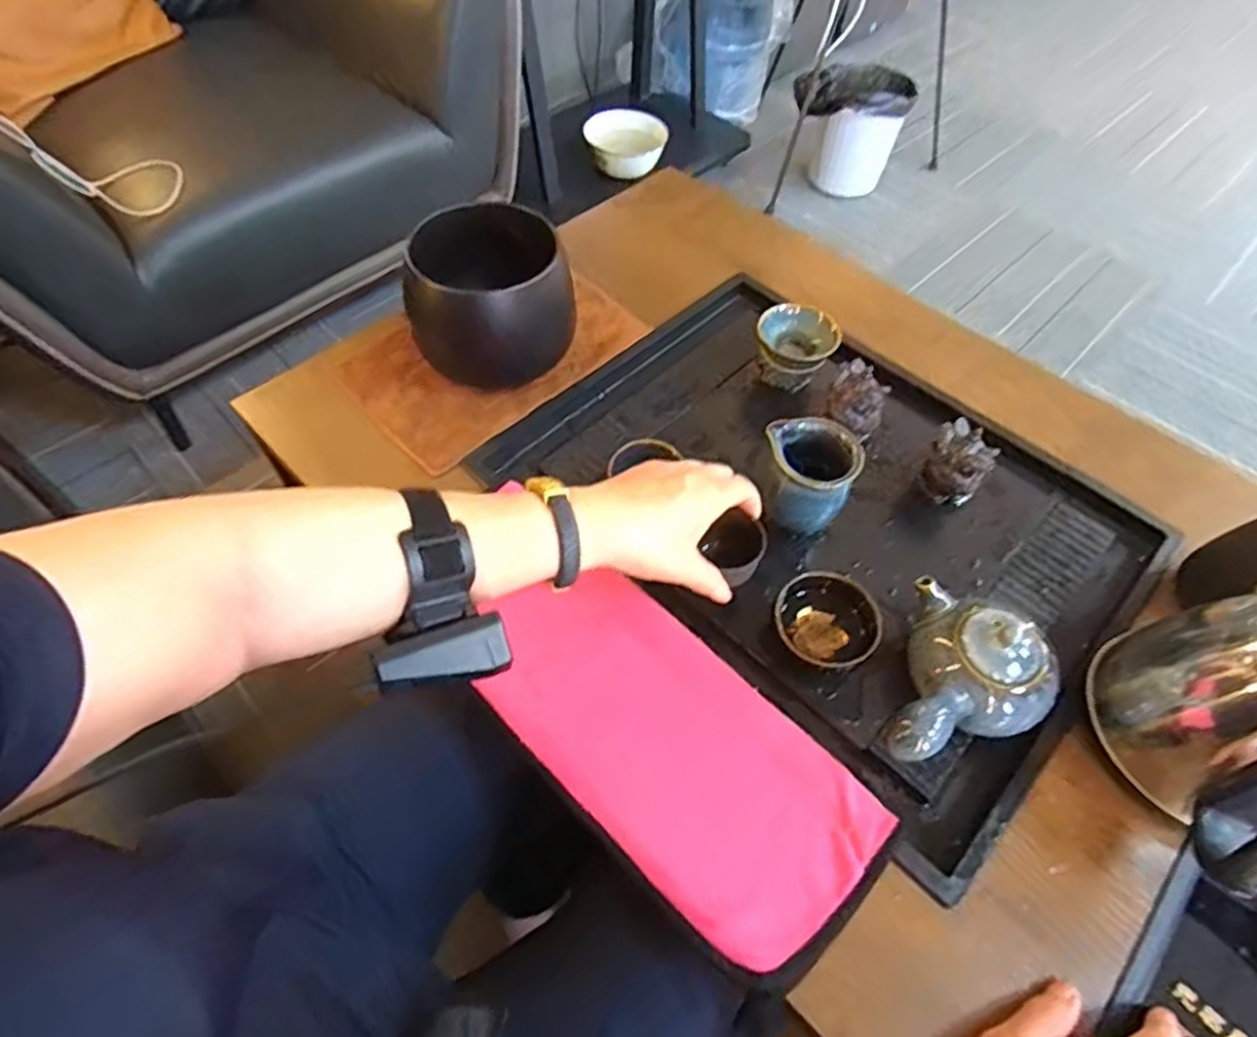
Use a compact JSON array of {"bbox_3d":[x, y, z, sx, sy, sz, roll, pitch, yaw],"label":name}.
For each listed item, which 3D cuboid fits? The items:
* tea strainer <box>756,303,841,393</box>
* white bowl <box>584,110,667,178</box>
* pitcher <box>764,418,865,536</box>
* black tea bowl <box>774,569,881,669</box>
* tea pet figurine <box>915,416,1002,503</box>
[{"bbox_3d":[0.157,-0.161,0.648,0.075,0.062,0.057,21,58,13],"label":"tea strainer"},{"bbox_3d":[-0.009,-0.905,1.636,0.175,0.083,0.186,24,59,14],"label":"white bowl"},{"bbox_3d":[0.141,-0.028,0.548,0.067,0.089,0.067,1,56,-1],"label":"pitcher"},{"bbox_3d":[0.143,0.079,0.499,0.070,0.055,0.063,33,61,19],"label":"black tea bowl"},{"bbox_3d":[0.272,-0.042,0.570,0.051,0.068,0.042,33,61,19],"label":"tea pet figurine"}]

